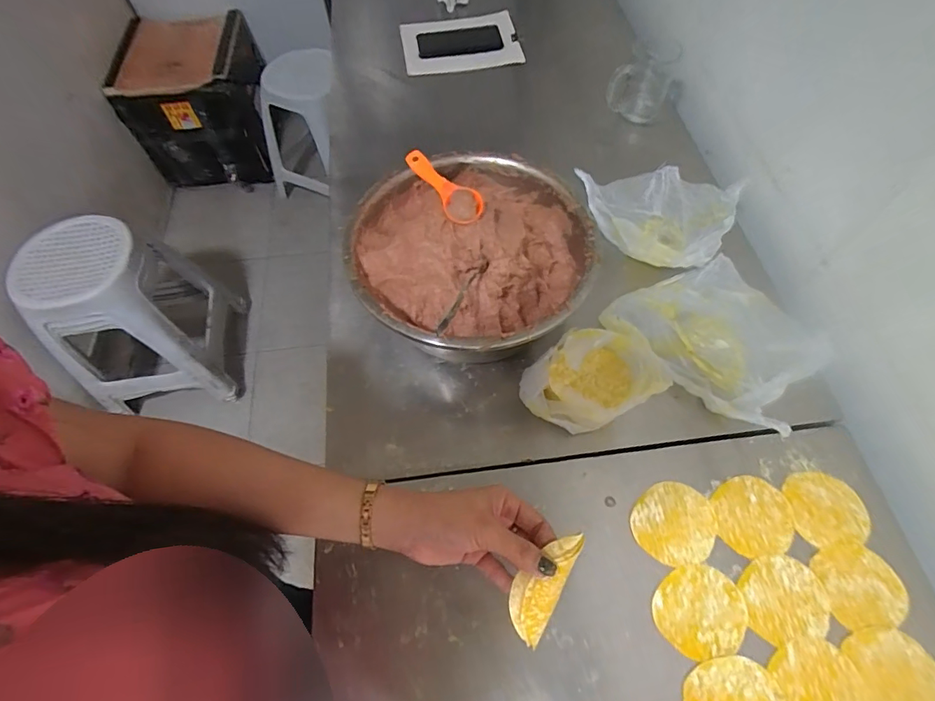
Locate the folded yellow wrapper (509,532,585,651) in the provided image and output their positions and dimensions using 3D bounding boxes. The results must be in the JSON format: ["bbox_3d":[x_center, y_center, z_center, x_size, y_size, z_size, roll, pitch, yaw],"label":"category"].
[{"bbox_3d":[0.056,0.170,0.348,0.034,0.015,0.084,32,83,18],"label":"folded yellow wrapper"}]

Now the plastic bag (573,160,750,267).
[{"bbox_3d":[0.274,-0.186,0.675,0.173,0.063,0.190,-17,61,-8],"label":"plastic bag"}]

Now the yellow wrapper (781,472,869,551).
[{"bbox_3d":[0.382,0.167,0.504,0.076,0.004,0.074,-6,60,-1],"label":"yellow wrapper"}]

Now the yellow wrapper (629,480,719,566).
[{"bbox_3d":[0.220,0.183,0.502,0.079,0.004,0.085,-1,60,2],"label":"yellow wrapper"}]

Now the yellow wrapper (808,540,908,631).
[{"bbox_3d":[0.387,0.229,0.468,0.074,0.004,0.074,-11,61,-4],"label":"yellow wrapper"}]

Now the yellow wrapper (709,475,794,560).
[{"bbox_3d":[0.303,0.174,0.503,0.077,0.006,0.079,-4,60,0],"label":"yellow wrapper"}]

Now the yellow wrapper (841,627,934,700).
[{"bbox_3d":[0.396,0.298,0.435,0.077,0.008,0.076,-1,60,2],"label":"yellow wrapper"}]

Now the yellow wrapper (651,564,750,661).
[{"bbox_3d":[0.227,0.254,0.463,0.089,0.005,0.076,-10,61,-4],"label":"yellow wrapper"}]

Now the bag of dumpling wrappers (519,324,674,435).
[{"bbox_3d":[0.135,0.037,0.529,0.145,0.095,0.104,-22,62,-10],"label":"bag of dumpling wrappers"}]

